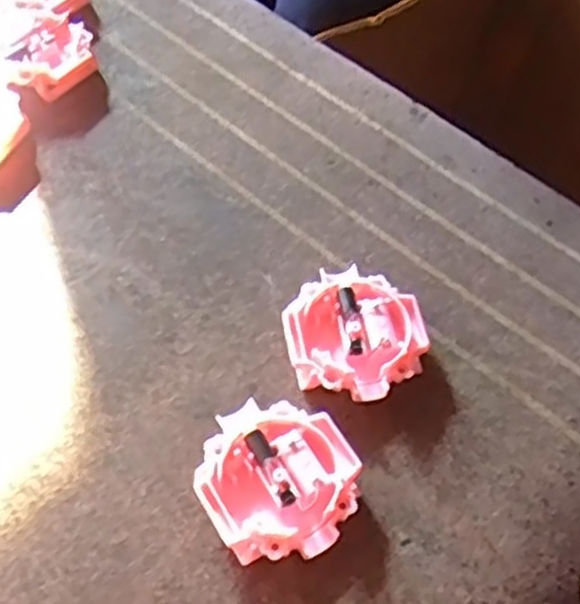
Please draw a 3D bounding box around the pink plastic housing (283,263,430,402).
[{"bbox_3d":[0.025,0.013,0.299,0.052,0.016,0.053,-3,57,-6],"label":"pink plastic housing"}]

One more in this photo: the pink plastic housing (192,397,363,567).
[{"bbox_3d":[-0.004,0.061,0.266,0.052,0.015,0.054,2,57,-3],"label":"pink plastic housing"}]

